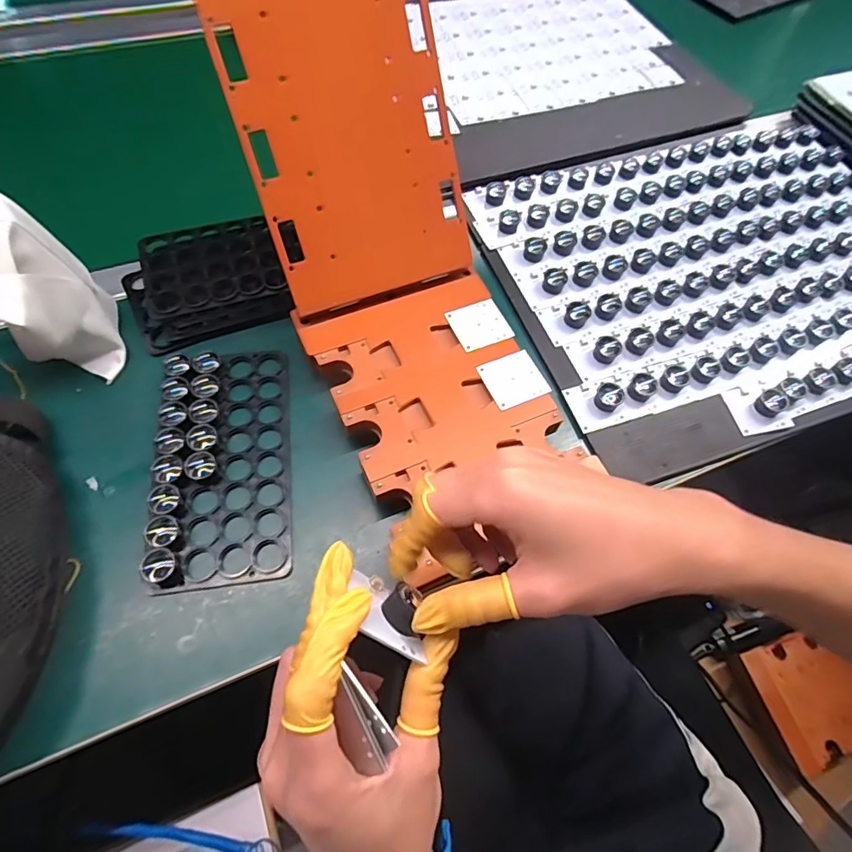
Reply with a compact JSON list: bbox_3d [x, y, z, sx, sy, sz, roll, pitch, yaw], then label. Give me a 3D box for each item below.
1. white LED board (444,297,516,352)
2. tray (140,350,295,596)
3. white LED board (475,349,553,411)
[{"bbox_3d":[0.046,-0.088,0.431,0.047,0.004,0.046,-21,65,-13],"label":"white LED board"},{"bbox_3d":[-0.156,0.023,0.387,0.097,0.025,0.191,-6,62,-7],"label":"tray"},{"bbox_3d":[0.071,-0.038,0.406,0.046,0.004,0.044,-21,66,-10],"label":"white LED board"}]

